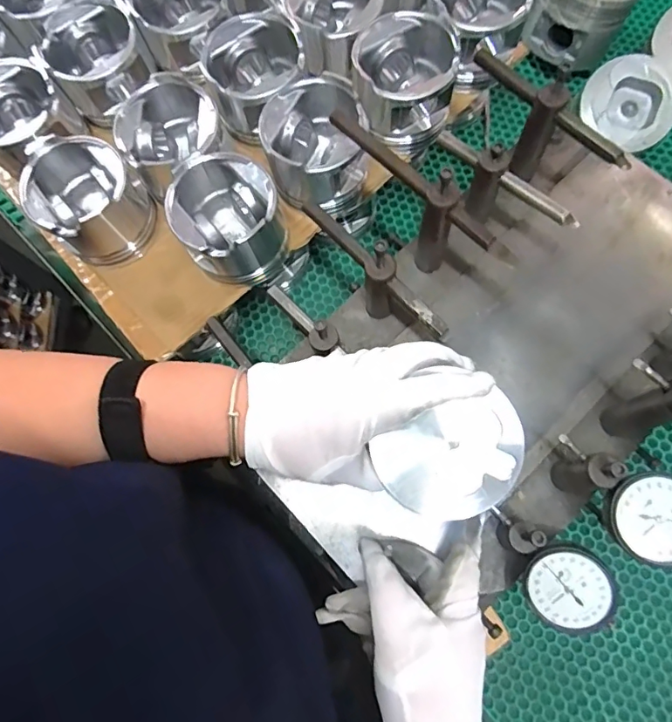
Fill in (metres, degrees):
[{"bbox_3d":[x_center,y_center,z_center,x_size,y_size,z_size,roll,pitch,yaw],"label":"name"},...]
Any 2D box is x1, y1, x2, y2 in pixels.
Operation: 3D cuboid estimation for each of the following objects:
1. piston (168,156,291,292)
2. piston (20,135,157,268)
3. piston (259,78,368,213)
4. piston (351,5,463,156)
[{"bbox_3d":[-0.094,-0.125,0.445,0.089,0.073,0.099,-22,74,-2],"label":"piston"},{"bbox_3d":[-0.226,-0.149,0.461,0.091,0.072,0.100,-1,76,3],"label":"piston"},{"bbox_3d":[-0.019,-0.200,0.463,0.091,0.071,0.098,-12,79,-1],"label":"piston"},{"bbox_3d":[0.064,-0.268,0.475,0.094,0.069,0.098,1,76,4],"label":"piston"}]

